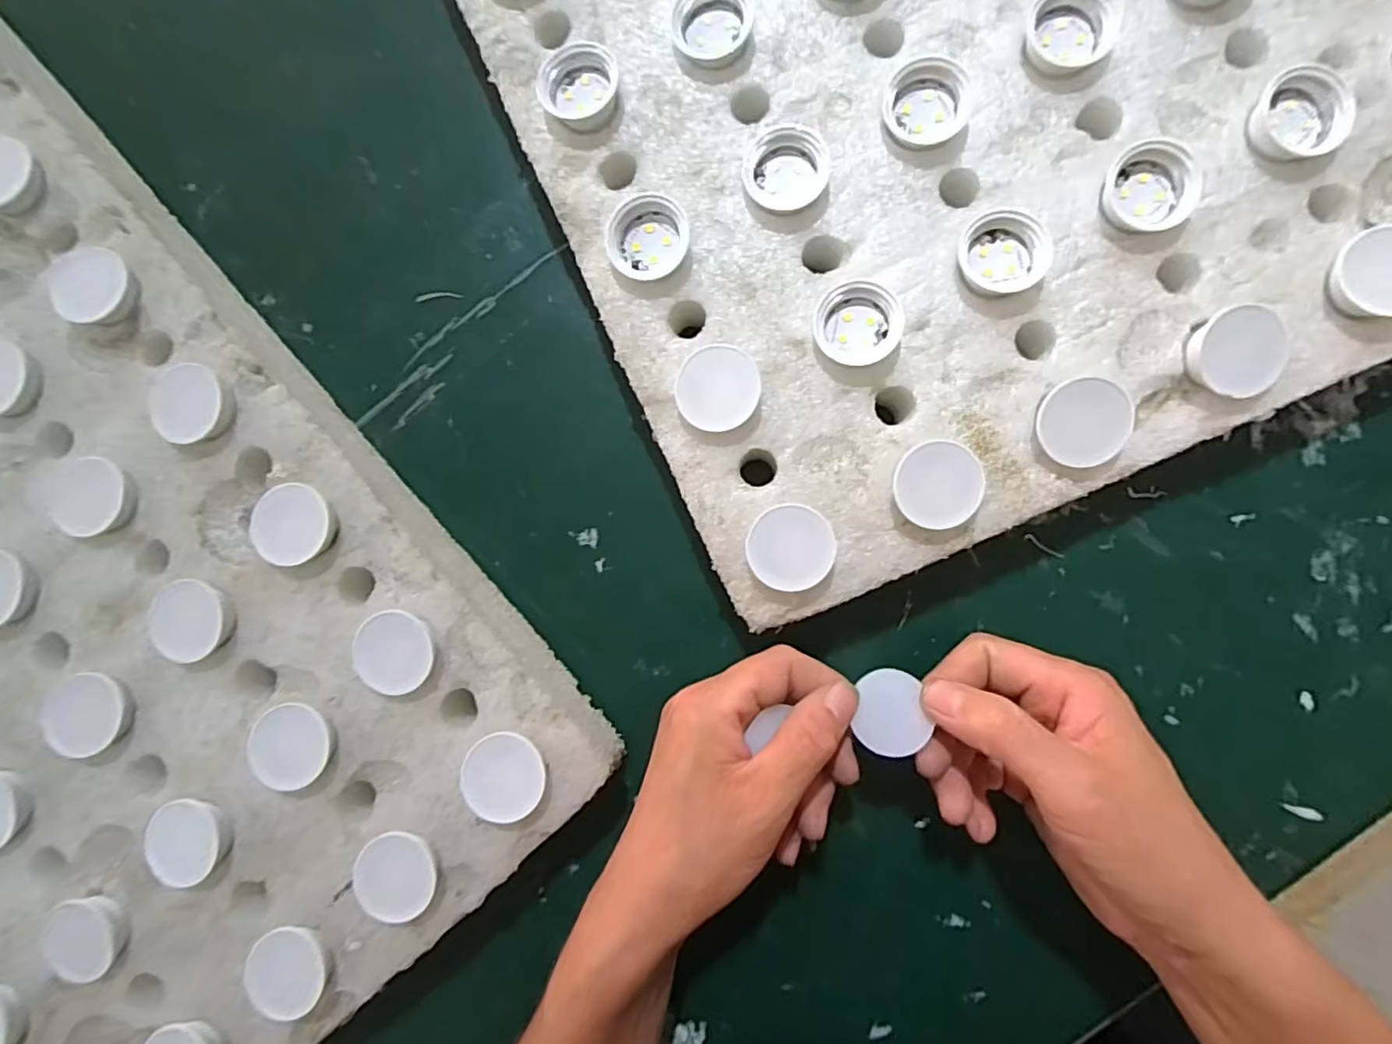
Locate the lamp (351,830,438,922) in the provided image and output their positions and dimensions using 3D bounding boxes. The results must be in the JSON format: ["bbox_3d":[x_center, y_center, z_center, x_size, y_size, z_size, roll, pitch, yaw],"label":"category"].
[{"bbox_3d":[-0.125,0.147,0.251,0.034,0.007,0.034,0,89,4],"label":"lamp"}]

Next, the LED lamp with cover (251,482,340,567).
[{"bbox_3d":[-0.172,0.001,0.259,0.034,0.008,0.034,32,91,4],"label":"LED lamp with cover"}]

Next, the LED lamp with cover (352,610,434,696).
[{"bbox_3d":[-0.127,0.054,0.254,0.033,0.009,0.034,0,89,4],"label":"LED lamp with cover"}]

